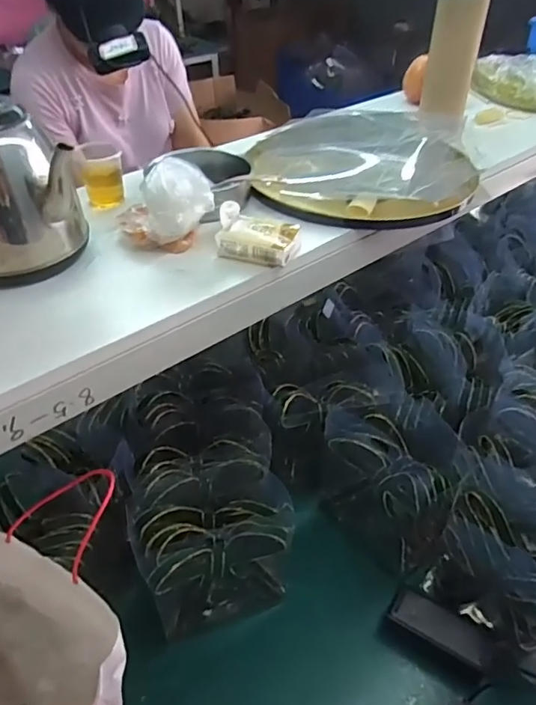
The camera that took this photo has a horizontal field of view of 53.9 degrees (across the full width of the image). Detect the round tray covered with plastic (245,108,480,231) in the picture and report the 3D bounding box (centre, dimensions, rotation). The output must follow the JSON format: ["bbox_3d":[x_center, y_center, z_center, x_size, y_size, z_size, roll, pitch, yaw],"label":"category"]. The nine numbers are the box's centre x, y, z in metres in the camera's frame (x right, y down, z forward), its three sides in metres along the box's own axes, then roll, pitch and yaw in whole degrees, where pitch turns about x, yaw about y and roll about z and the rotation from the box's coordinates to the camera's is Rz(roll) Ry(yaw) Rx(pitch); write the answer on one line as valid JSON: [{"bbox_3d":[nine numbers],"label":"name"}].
[{"bbox_3d":[0.111,-0.262,0.706,0.270,0.055,0.303,-4,42,-4],"label":"round tray covered with plastic"}]

